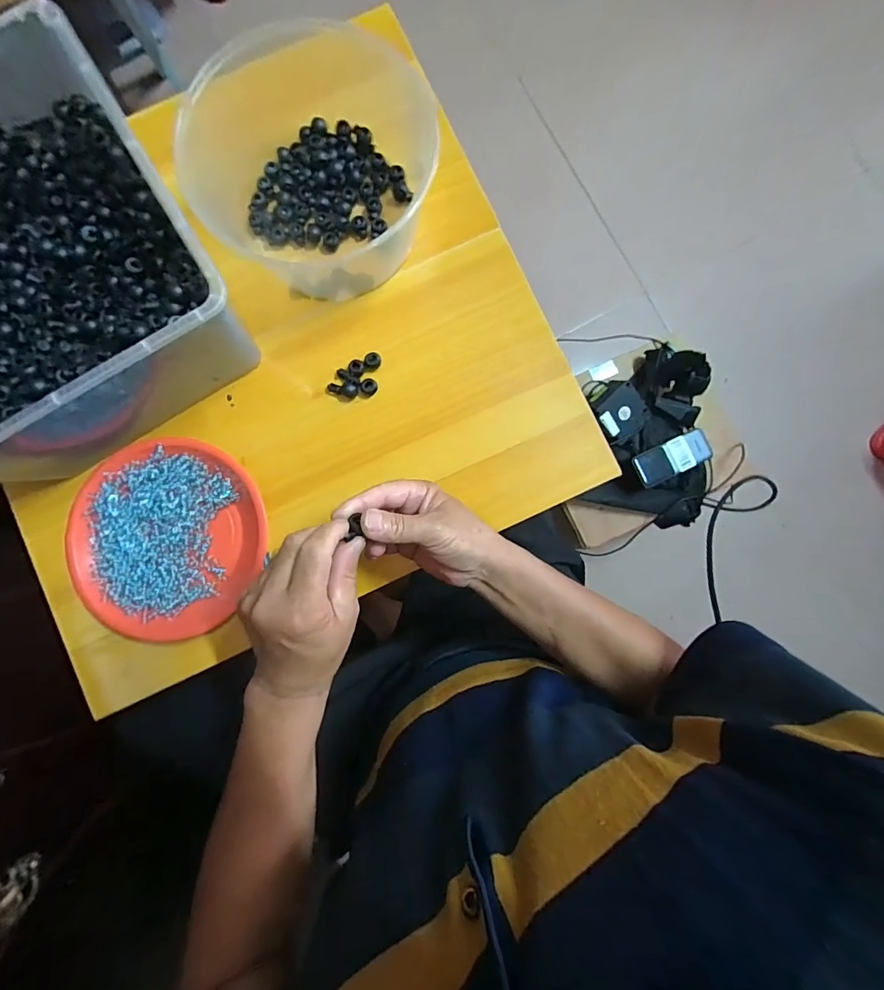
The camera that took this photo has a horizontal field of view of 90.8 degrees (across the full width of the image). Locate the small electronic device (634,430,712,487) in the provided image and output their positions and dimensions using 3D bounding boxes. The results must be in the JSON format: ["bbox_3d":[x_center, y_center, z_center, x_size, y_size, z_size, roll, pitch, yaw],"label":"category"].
[{"bbox_3d":[0.362,-0.058,0.681,0.119,0.015,0.051,-25,81,-3],"label":"small electronic device"}]

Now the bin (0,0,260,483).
[{"bbox_3d":[-0.358,-0.185,0.392,0.296,0.139,0.300,-31,86,-3],"label":"bin"}]

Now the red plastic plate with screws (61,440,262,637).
[{"bbox_3d":[-0.274,0.042,0.436,0.183,0.020,0.188,0,85,0],"label":"red plastic plate with screws"}]

